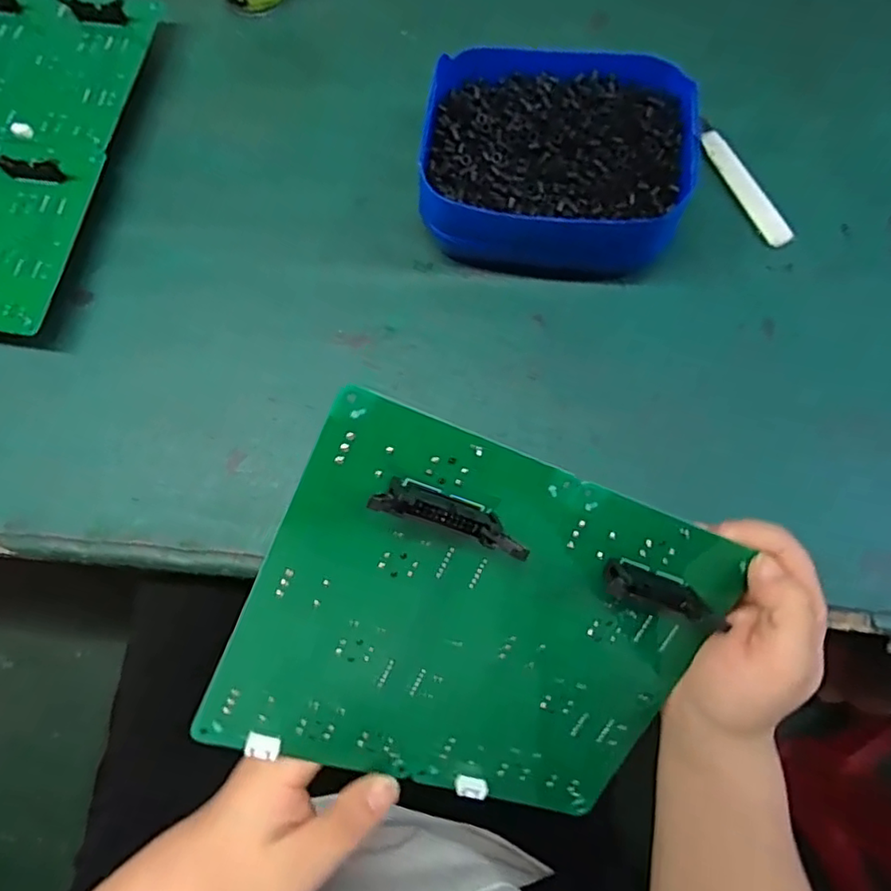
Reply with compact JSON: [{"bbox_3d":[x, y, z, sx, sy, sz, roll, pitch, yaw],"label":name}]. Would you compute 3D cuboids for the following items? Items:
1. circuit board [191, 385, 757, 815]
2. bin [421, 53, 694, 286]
[{"bbox_3d":[0.018,0.086,0.248,0.195,0.017,0.162,22,106,-17],"label":"circuit board"},{"bbox_3d":[0.083,-0.213,0.457,0.194,0.073,0.157,6,74,3],"label":"bin"}]

